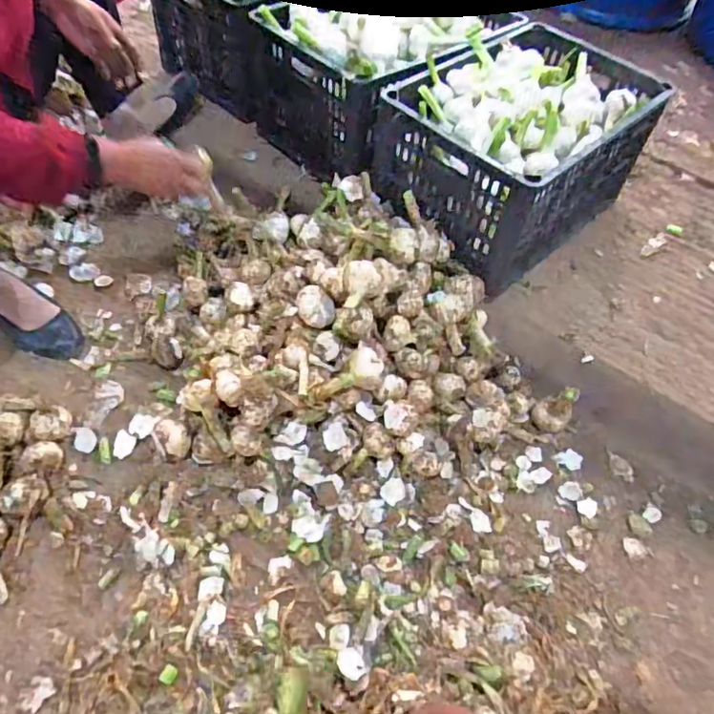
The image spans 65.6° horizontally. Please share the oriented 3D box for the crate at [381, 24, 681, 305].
[{"bbox_3d":[0.270,-0.360,0.953,0.424,0.224,0.298,-36,65,-24],"label":"crate"}]

